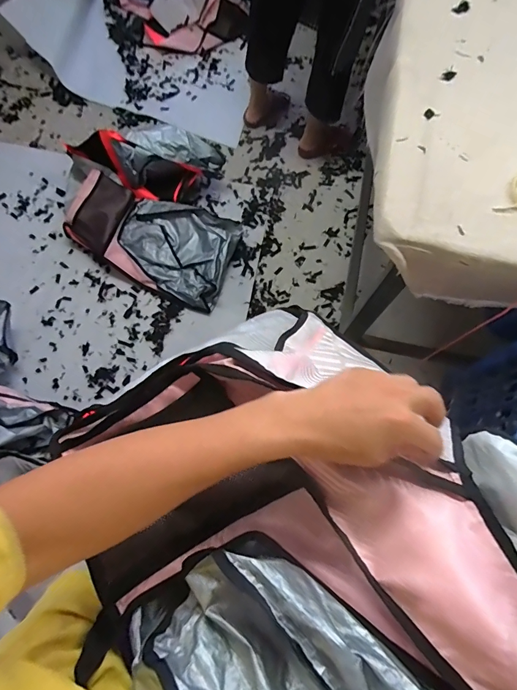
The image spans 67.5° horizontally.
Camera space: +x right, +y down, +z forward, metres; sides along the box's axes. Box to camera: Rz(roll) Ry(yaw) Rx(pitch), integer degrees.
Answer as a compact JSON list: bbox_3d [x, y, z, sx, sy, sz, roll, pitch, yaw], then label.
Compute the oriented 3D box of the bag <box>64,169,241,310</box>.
[{"bbox_3d":[-0.358,-0.353,1.269,0.544,0.144,0.305,20,73,6],"label":"bag"}]

